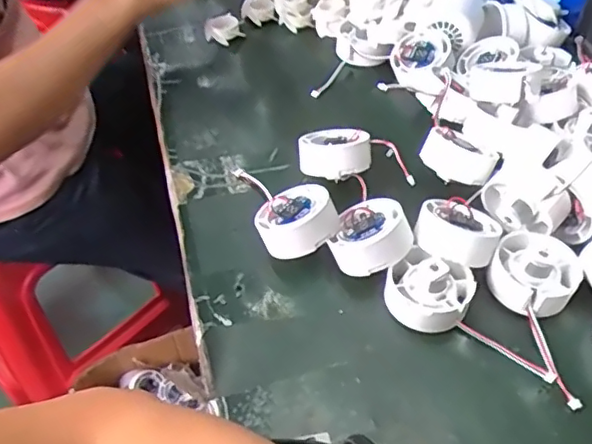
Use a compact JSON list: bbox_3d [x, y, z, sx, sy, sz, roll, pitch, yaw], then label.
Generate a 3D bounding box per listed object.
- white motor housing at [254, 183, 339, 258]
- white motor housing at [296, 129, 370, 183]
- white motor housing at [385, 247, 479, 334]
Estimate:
[{"bbox_3d":[0.001,-0.001,0.409,0.053,0.025,0.053,-16,33,11],"label":"white motor housing"},{"bbox_3d":[0.032,-0.056,0.458,0.054,0.030,0.048,14,51,14],"label":"white motor housing"},{"bbox_3d":[0.084,0.043,0.377,0.052,0.028,0.050,21,53,20],"label":"white motor housing"}]

